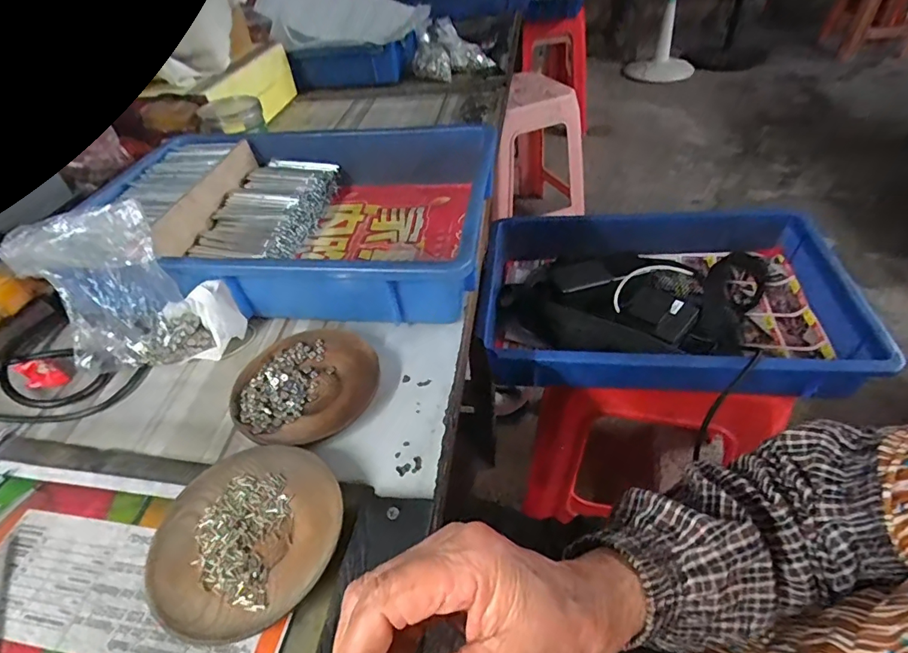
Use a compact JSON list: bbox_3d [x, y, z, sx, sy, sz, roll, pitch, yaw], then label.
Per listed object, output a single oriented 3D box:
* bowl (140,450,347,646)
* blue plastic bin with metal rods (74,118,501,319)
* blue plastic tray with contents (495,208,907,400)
[{"bbox_3d":[-0.129,0.131,0.298,0.117,0.018,0.111,-3,44,3],"label":"bowl"},{"bbox_3d":[-0.177,-0.127,0.532,0.410,0.078,0.308,1,44,6],"label":"blue plastic bin with metal rods"},{"bbox_3d":[0.272,-0.049,0.637,0.440,0.084,0.331,2,44,10],"label":"blue plastic tray with contents"}]

